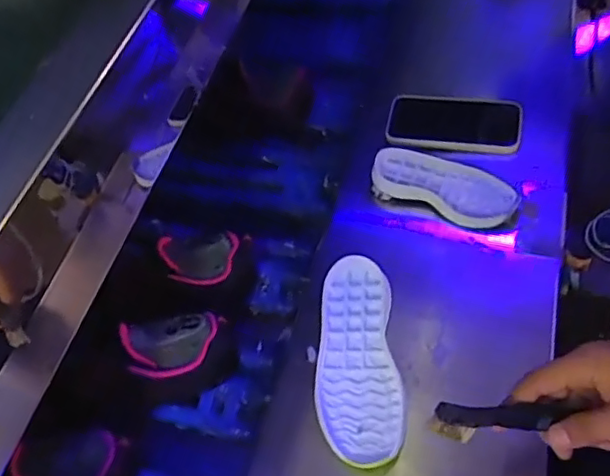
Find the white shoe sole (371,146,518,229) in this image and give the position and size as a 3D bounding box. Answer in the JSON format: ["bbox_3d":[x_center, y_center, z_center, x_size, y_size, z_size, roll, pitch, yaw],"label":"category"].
[{"bbox_3d":[0.152,-0.059,0.662,0.157,0.023,0.070,24,70,21],"label":"white shoe sole"}]

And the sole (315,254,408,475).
[{"bbox_3d":[0.049,0.111,0.569,0.075,0.022,0.202,1,55,-2],"label":"sole"}]

